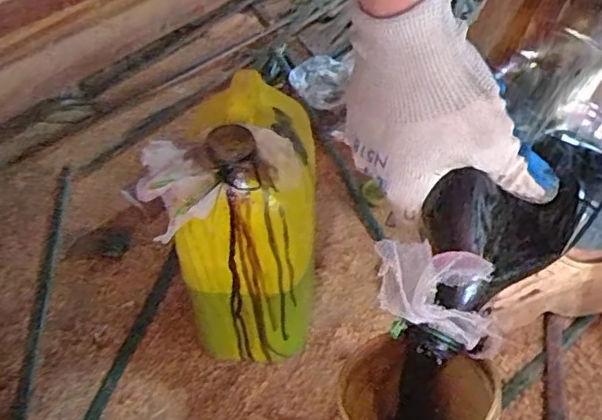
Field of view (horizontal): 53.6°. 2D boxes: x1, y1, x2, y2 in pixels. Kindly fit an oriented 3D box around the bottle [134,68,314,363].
[{"bbox_3d":[-0.049,0.022,0.604,0.121,0.280,0.158,2,44,5],"label":"bottle"}]

